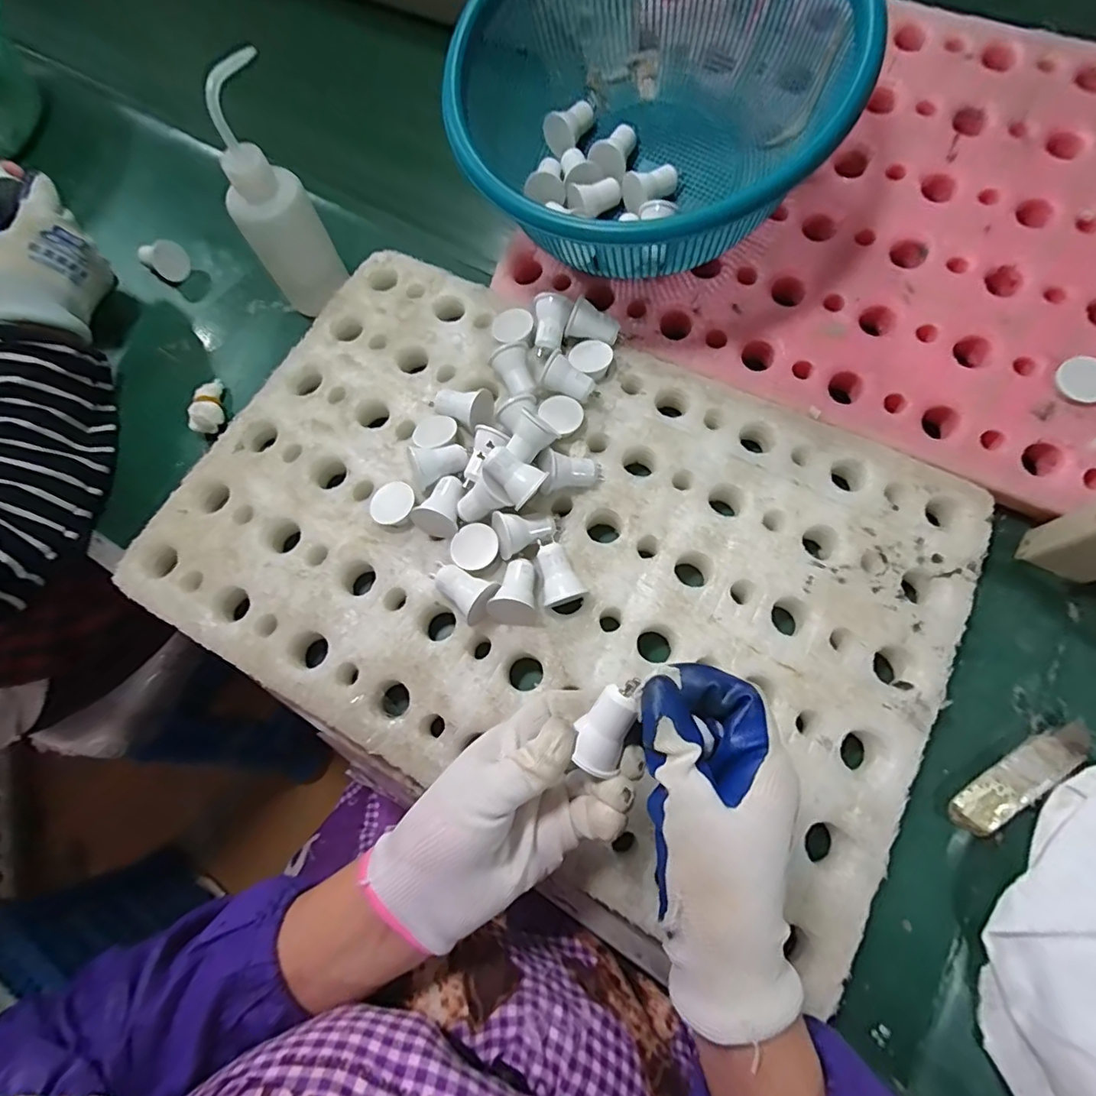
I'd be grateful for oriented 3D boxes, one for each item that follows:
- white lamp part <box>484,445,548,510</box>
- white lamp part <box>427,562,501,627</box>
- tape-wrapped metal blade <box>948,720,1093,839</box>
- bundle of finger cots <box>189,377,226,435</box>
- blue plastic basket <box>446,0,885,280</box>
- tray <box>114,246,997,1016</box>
[{"bbox_3d":[-0.023,-0.050,0.366,0.029,0.028,0.040,-41,75,-11],"label":"white lamp part"},{"bbox_3d":[-0.060,0.027,0.366,0.047,0.030,0.030,36,77,12],"label":"white lamp part"},{"bbox_3d":[0.313,0.152,0.348,0.108,0.016,0.029,-33,74,-8],"label":"tape-wrapped metal blade"},{"bbox_3d":[-0.300,-0.128,0.462,0.022,0.024,0.059,-7,61,-2],"label":"bundle of finger cots"},{"bbox_3d":[0.067,-0.343,0.403,0.278,0.135,0.254,-5,72,0],"label":"blue plastic basket"},{"bbox_3d":[-0.003,-0.001,0.387,0.553,0.036,0.370,29,76,8],"label":"tray"}]

